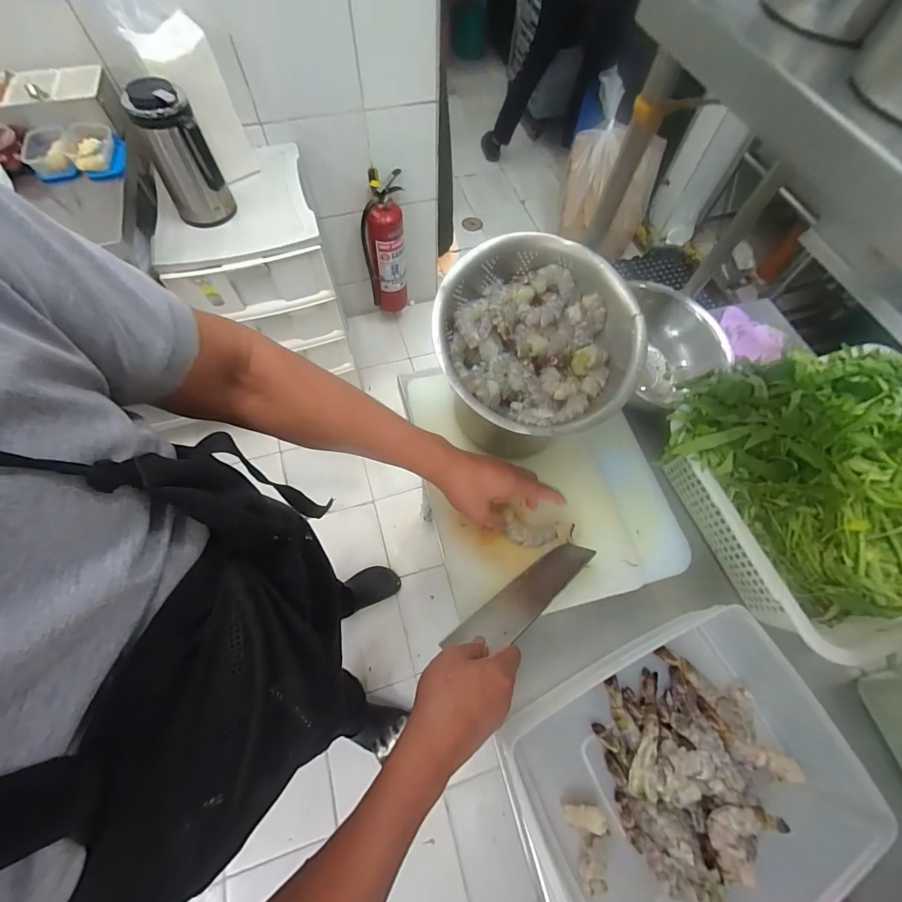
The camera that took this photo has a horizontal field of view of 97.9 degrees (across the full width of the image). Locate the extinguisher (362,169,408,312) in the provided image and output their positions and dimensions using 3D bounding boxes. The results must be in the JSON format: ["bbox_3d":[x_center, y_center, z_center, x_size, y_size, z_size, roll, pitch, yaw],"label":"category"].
[{"bbox_3d":[-0.256,-0.771,1.547,0.159,0.523,0.120,-4,65,-3],"label":"extinguisher"}]

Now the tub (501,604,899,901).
[{"bbox_3d":[0.257,0.358,0.445,0.351,0.105,0.252,-23,68,-11],"label":"tub"}]

